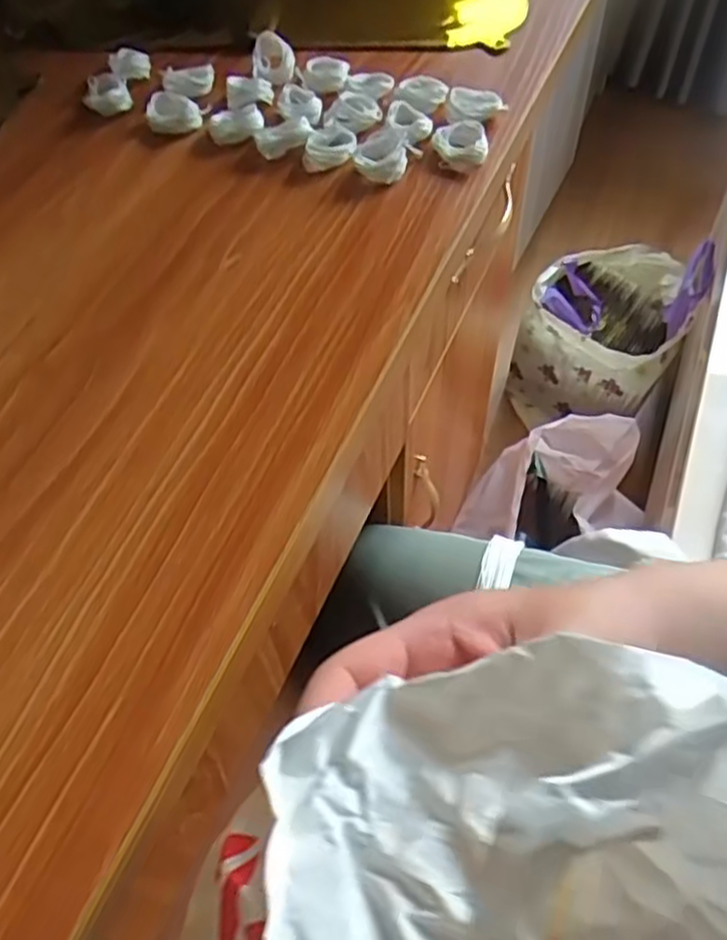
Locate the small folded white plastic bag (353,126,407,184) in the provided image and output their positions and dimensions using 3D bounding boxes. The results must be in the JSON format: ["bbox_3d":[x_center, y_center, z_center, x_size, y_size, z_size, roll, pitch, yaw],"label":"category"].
[{"bbox_3d":[0.009,-0.168,0.391,0.027,0.011,0.029,8,57,7],"label":"small folded white plastic bag"}]

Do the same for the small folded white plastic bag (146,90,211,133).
[{"bbox_3d":[-0.109,-0.208,0.425,0.034,0.009,0.024,8,57,7],"label":"small folded white plastic bag"}]

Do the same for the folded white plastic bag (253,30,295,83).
[{"bbox_3d":[-0.055,-0.253,0.448,0.025,0.013,0.032,-3,56,-1],"label":"folded white plastic bag"}]

